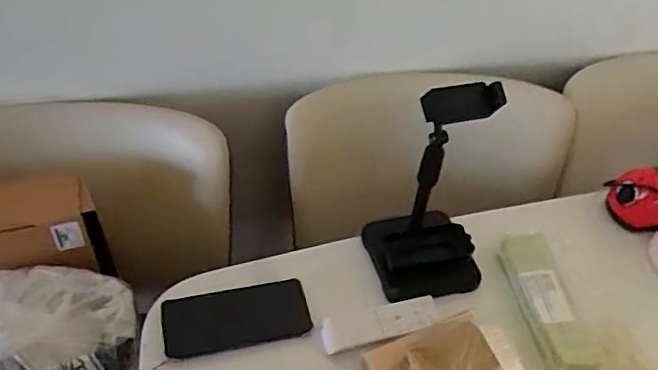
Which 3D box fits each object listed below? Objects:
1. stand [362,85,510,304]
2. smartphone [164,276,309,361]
[{"bbox_3d":[0.118,0.009,0.629,0.126,0.238,0.116,-11,47,-15],"label":"stand"},{"bbox_3d":[-0.104,0.152,0.641,0.160,0.015,0.072,-8,46,-13],"label":"smartphone"}]

